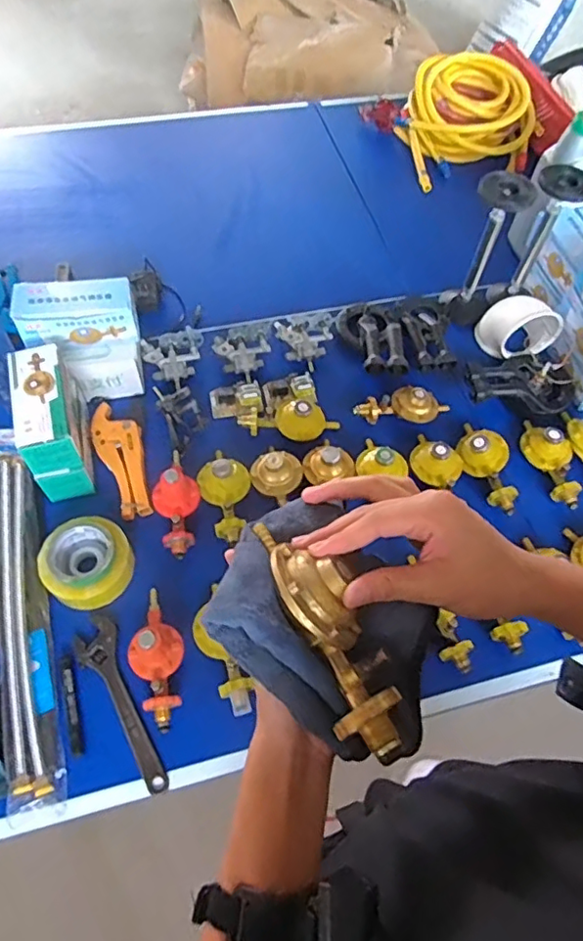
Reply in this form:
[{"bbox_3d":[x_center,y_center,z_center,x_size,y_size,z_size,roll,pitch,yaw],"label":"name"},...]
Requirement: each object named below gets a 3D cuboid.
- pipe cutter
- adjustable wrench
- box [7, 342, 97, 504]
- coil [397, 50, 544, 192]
[{"bbox_3d":[-0.278,-0.026,0.952,0.074,0.017,0.226,-22,61,-11],"label":"pipe cutter"},{"bbox_3d":[-0.227,0.307,0.771,0.058,0.022,0.244,-27,63,-14],"label":"adjustable wrench"},{"bbox_3d":[-0.373,-0.076,0.902,0.075,0.145,0.194,-15,60,-7],"label":"box"},{"bbox_3d":[0.427,-0.894,1.431,0.316,0.123,0.328,-1,60,1],"label":"coil"}]

